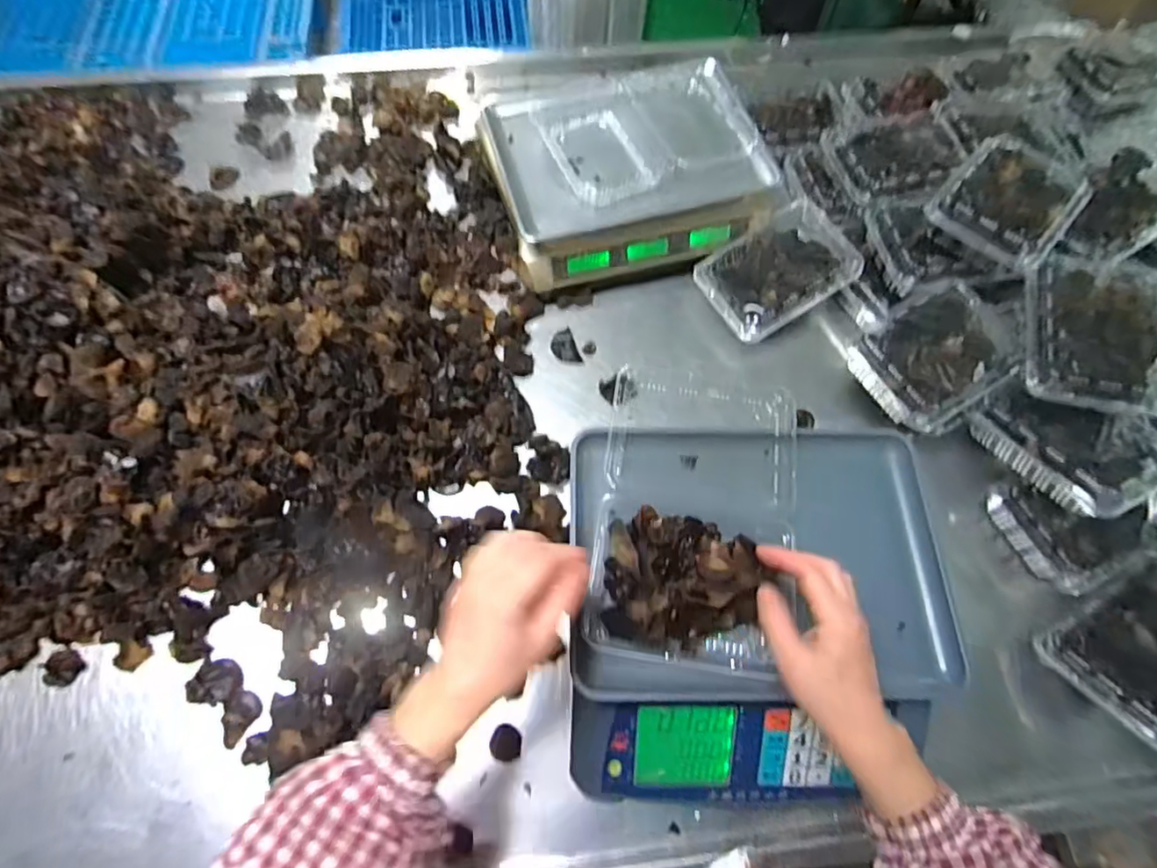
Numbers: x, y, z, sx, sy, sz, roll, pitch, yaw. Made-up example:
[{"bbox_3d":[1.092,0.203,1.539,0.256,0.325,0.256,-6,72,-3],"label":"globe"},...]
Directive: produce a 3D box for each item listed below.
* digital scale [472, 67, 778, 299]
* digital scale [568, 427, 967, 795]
[{"bbox_3d":[0.064,-0.350,0.813,0.347,0.102,0.265,-17,69,-9],"label":"digital scale"},{"bbox_3d":[0.160,0.151,0.562,0.334,0.120,0.349,2,67,-1],"label":"digital scale"}]

